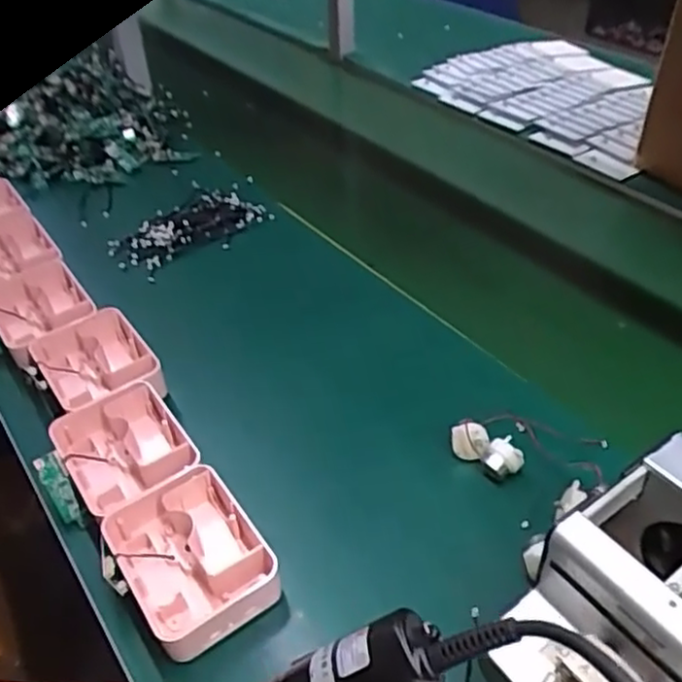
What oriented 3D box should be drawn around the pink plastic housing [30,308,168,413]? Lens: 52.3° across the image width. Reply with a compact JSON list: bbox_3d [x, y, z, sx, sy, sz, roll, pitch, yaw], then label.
[{"bbox_3d":[-0.248,0.030,0.714,0.101,0.055,0.137,-26,46,-25],"label":"pink plastic housing"}]

